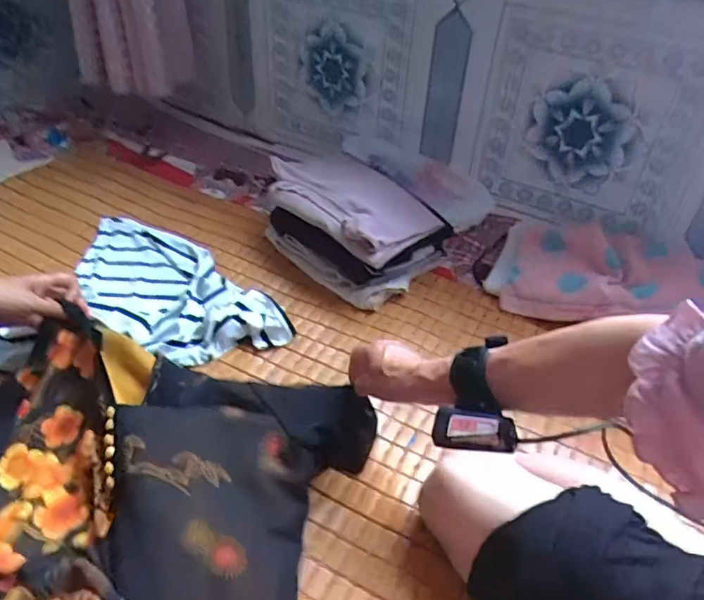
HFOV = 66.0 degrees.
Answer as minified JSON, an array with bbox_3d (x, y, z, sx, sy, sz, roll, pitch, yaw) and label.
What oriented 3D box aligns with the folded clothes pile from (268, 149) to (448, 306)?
[{"bbox_3d":[0.008,-0.140,0.952,0.288,0.136,0.224,33,46,30],"label":"folded clothes pile"}]

